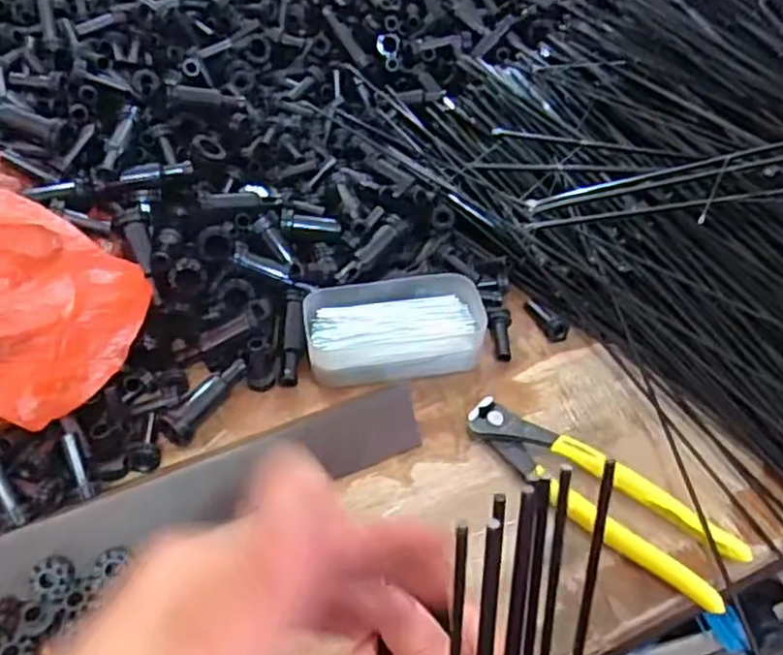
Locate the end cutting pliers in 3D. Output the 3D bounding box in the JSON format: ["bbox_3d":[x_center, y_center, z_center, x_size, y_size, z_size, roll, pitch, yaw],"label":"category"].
[{"bbox_3d":[0.118,0.094,0.409,0.168,0.015,0.049,31,53,26],"label":"end cutting pliers"}]

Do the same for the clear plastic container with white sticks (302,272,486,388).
[{"bbox_3d":[0.004,0.001,0.478,0.120,0.031,0.066,-7,46,-7],"label":"clear plastic container with white sticks"}]

